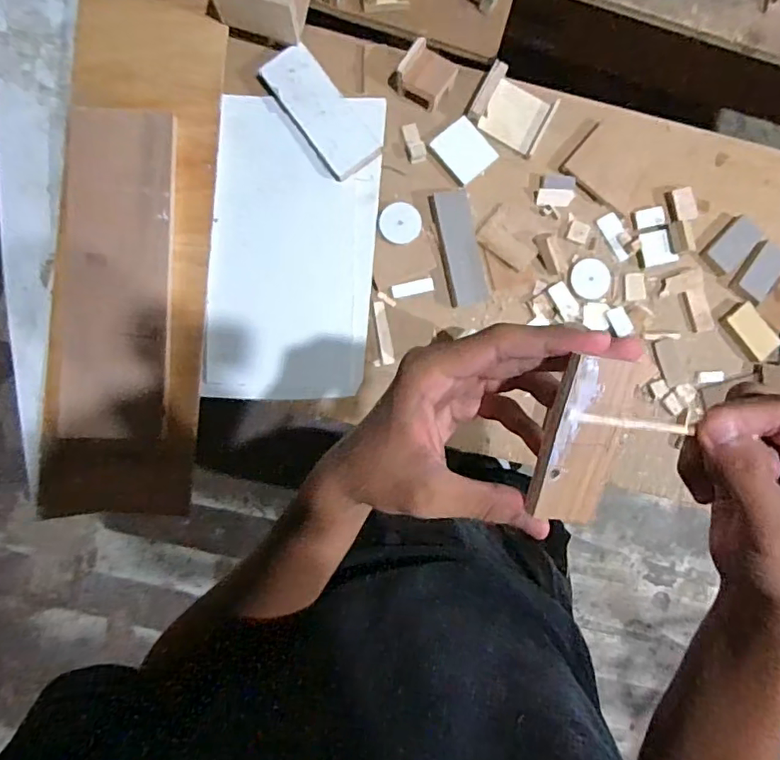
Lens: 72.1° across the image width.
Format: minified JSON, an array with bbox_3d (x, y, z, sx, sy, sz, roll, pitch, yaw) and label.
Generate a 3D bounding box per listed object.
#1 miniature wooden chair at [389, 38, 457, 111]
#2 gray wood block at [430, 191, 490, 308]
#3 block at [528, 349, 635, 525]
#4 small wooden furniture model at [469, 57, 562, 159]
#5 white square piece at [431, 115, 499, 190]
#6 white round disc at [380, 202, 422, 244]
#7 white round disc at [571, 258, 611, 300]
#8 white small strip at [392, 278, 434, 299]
[{"bbox_3d":[0.049,-0.410,0.717,0.077,0.035,0.065,30,88,-1],"label":"miniature wooden chair"},{"bbox_3d":[0.096,-0.179,0.731,0.055,0.014,0.154,-12,89,-2],"label":"gray wood block"},{"bbox_3d":[0.089,0.030,0.251,0.037,0.008,0.081,6,107,-3],"label":"block"},{"bbox_3d":[0.169,-0.369,0.731,0.104,0.026,0.084,29,88,-1],"label":"small wooden furniture model"},{"bbox_3d":[0.101,-0.314,0.735,0.065,0.005,0.075,-42,90,-2],"label":"white square piece"},{"bbox_3d":[0.014,-0.210,0.717,0.054,0.010,0.051,0,89,-2],"label":"white round disc"},{"bbox_3d":[0.279,-0.141,0.745,0.054,0.004,0.055,0,89,-2],"label":"white round disc"},{"bbox_3d":[0.032,-0.126,0.736,0.057,0.004,0.018,-13,89,-2],"label":"white small strip"}]

